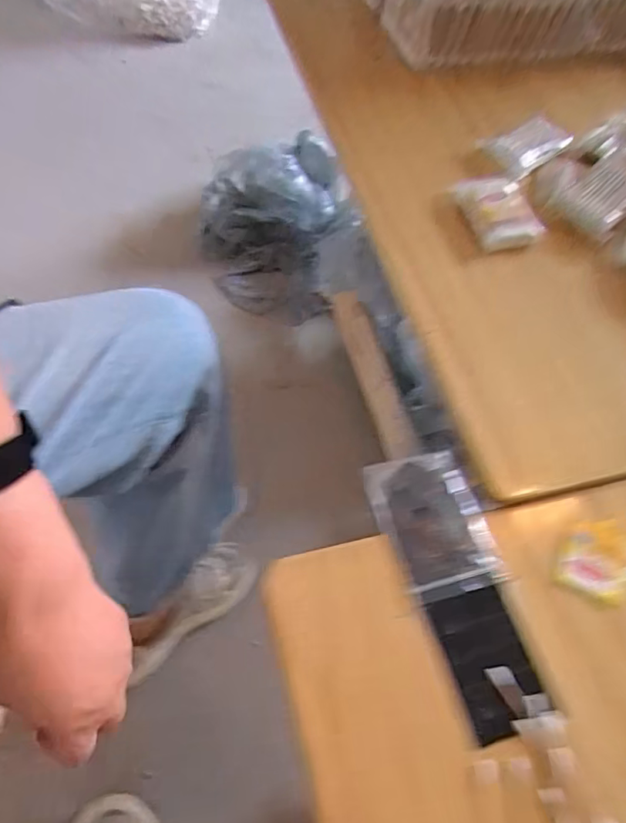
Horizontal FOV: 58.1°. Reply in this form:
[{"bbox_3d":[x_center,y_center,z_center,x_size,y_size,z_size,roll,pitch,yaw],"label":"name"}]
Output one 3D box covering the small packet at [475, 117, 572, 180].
[{"bbox_3d":[0.226,-0.280,0.592,0.088,0.013,0.058,-28,67,-20],"label":"small packet"}]

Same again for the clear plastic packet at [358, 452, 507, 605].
[{"bbox_3d":[0.083,0.076,0.392,0.072,0.005,0.098,-11,62,-13],"label":"clear plastic packet"}]

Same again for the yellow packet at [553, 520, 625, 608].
[{"bbox_3d":[0.198,0.105,0.389,0.063,0.004,0.049,-35,70,-23],"label":"yellow packet"}]

